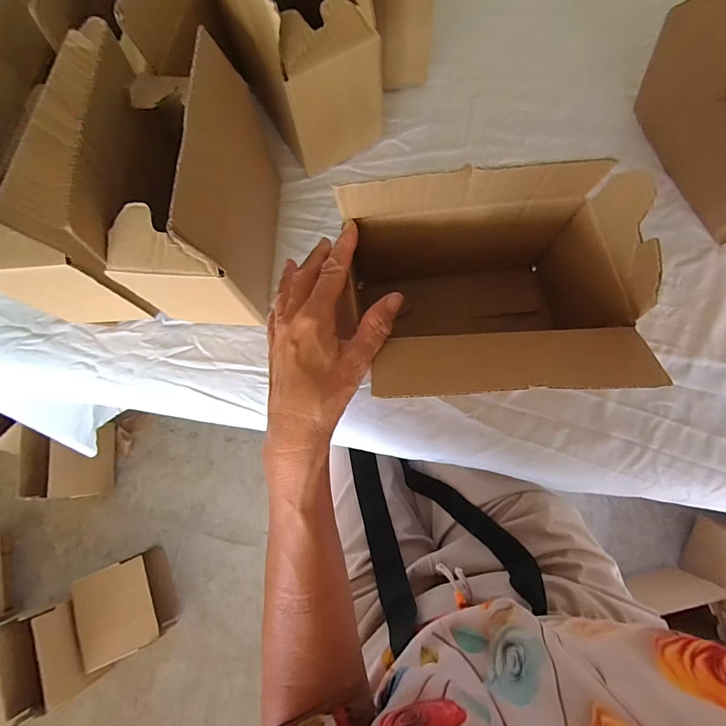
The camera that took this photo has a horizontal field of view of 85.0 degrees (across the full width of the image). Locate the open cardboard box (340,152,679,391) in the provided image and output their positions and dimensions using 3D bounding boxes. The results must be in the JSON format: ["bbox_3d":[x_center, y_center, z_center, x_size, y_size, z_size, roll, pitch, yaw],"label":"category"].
[{"bbox_3d":[0.084,-0.042,0.304,0.177,0.172,0.155,-1,72,2],"label":"open cardboard box"}]

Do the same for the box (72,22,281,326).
[{"bbox_3d":[-0.142,-0.136,0.350,0.092,0.177,0.169,1,74,5],"label":"box"}]

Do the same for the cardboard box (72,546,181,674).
[{"bbox_3d":[-0.506,0.520,0.848,0.160,0.108,0.180,-21,74,-2],"label":"cardboard box"}]

